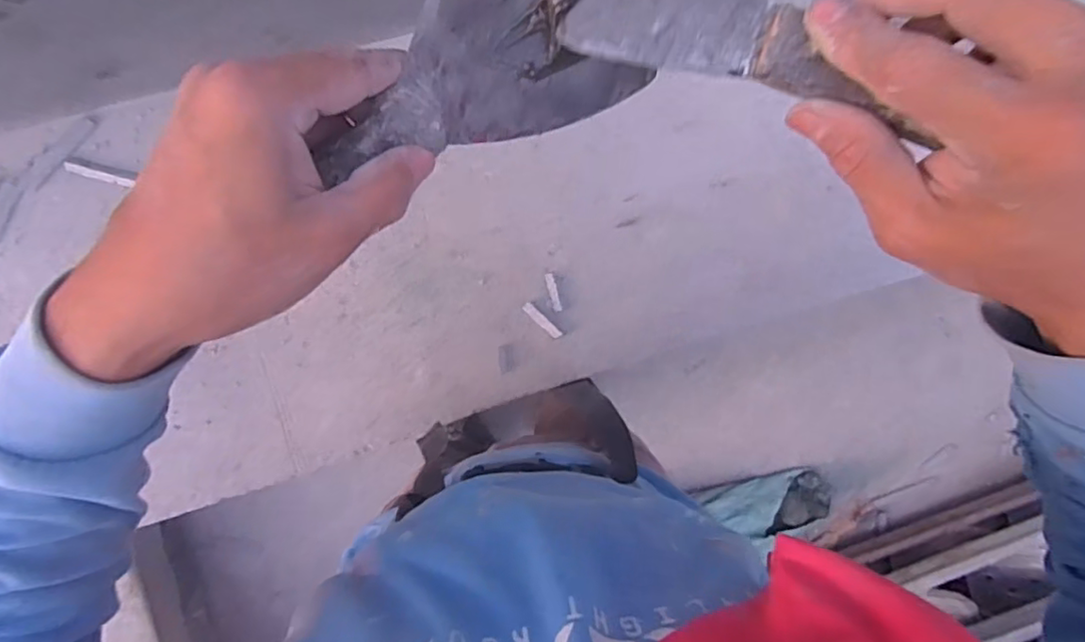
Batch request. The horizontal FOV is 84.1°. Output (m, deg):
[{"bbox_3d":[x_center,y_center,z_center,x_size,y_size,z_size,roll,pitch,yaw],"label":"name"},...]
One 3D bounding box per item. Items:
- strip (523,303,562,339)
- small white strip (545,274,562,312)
[{"bbox_3d":[0.000,0.000,0.656,0.052,0.004,0.011,41,85,-5],"label":"strip"},{"bbox_3d":[0.012,-0.031,0.666,0.009,0.004,0.043,-14,92,-7],"label":"small white strip"}]

